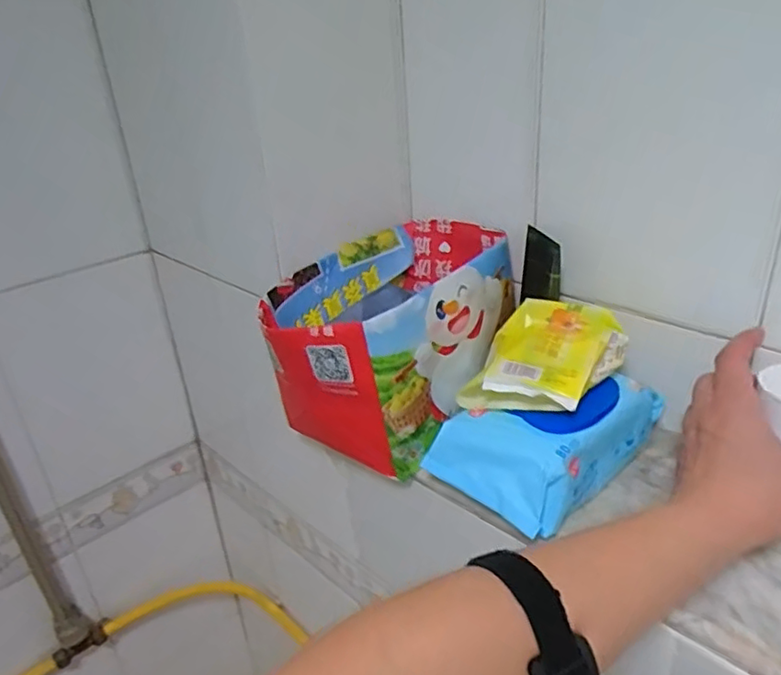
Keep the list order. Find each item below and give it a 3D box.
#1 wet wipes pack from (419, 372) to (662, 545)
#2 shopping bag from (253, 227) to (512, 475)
[{"bbox_3d":[0.125,0.071,0.485,0.185,0.059,0.106,-26,34,-37],"label":"wet wipes pack"},{"bbox_3d":[0.005,-0.004,0.579,0.174,0.145,0.246,13,32,31],"label":"shopping bag"}]

